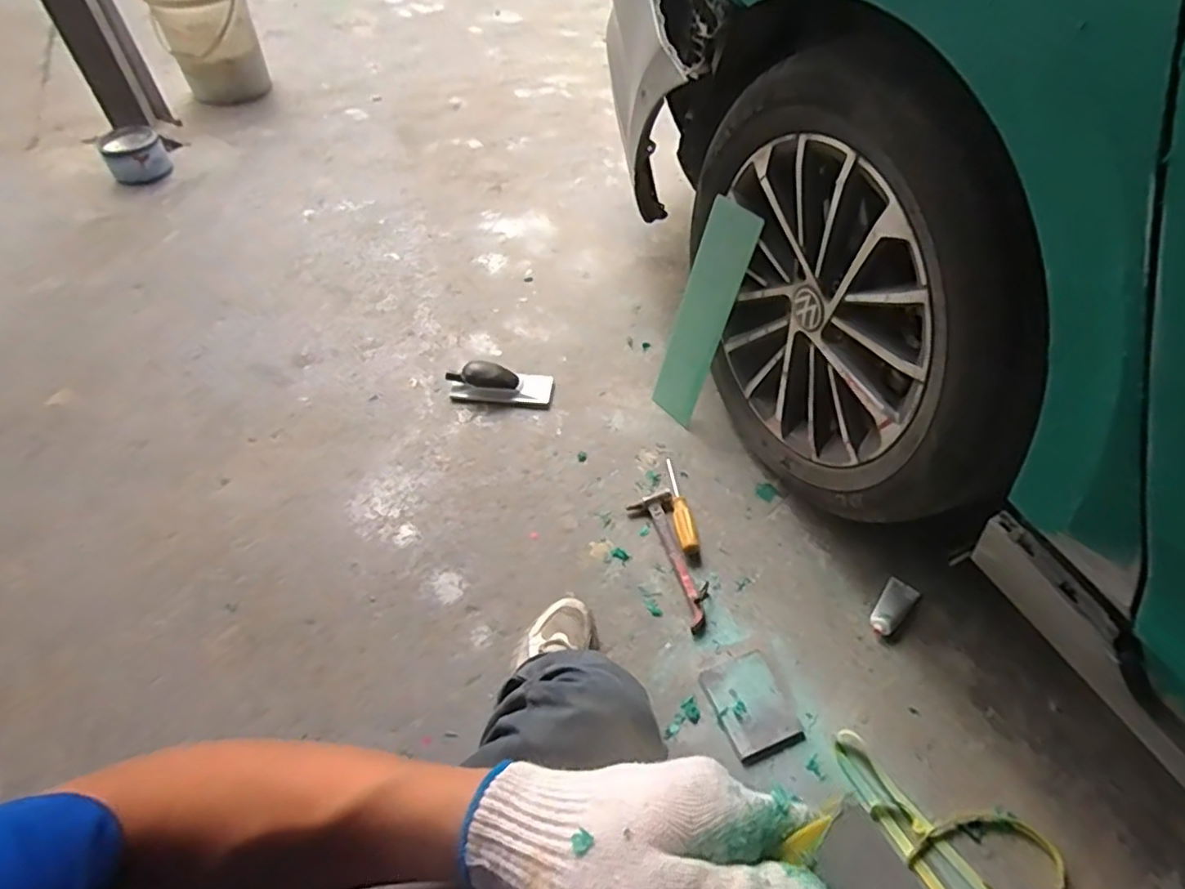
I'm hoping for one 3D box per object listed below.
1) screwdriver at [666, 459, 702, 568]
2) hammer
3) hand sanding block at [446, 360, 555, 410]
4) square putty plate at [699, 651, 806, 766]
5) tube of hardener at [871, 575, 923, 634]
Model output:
[{"bbox_3d":[0.142,0.106,1.040,0.034,0.023,0.214,-8,50,-6],"label":"screwdriver"},{"bbox_3d":[0.126,0.179,0.987,0.071,0.022,0.239,-13,51,-10],"label":"hammer"},{"bbox_3d":[-0.180,-0.115,1.214,0.198,0.057,0.075,-1,50,0],"label":"hand sanding block"},{"bbox_3d":[0.216,0.354,0.851,0.099,0.010,0.126,-17,52,-14],"label":"square putty plate"},{"bbox_3d":[0.451,0.243,0.938,0.044,0.026,0.108,36,59,27],"label":"tube of hardener"}]

